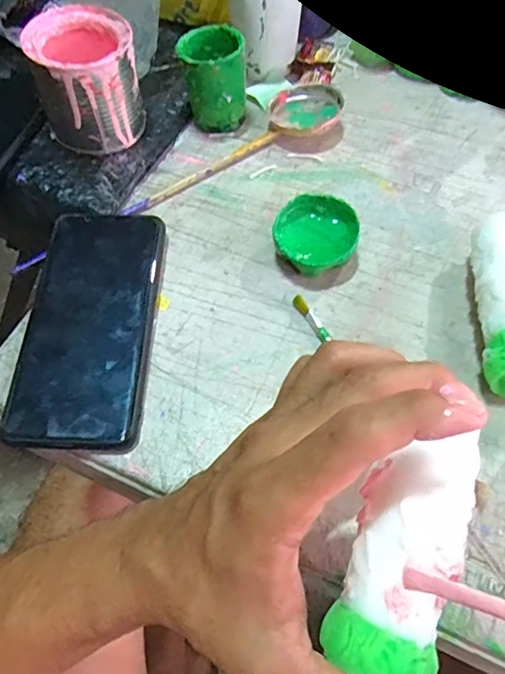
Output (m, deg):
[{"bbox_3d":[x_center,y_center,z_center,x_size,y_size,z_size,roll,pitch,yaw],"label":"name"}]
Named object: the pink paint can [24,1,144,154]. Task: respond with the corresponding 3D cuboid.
[{"bbox_3d":[-0.118,-0.187,0.379,0.069,0.071,0.073,0,60,0],"label":"pink paint can"}]

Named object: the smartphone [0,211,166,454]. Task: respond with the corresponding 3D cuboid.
[{"bbox_3d":[-0.099,-0.011,0.322,0.075,0.016,0.160,2,60,1],"label":"smartphone"}]

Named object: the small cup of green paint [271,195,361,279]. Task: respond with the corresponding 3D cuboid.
[{"bbox_3d":[0.042,-0.064,0.346,0.052,0.026,0.054,0,60,0],"label":"small cup of green paint"}]

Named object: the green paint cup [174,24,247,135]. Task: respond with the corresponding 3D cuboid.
[{"bbox_3d":[-0.031,-0.200,0.404,0.045,0.058,0.050,-14,61,-8],"label":"green paint cup"}]

